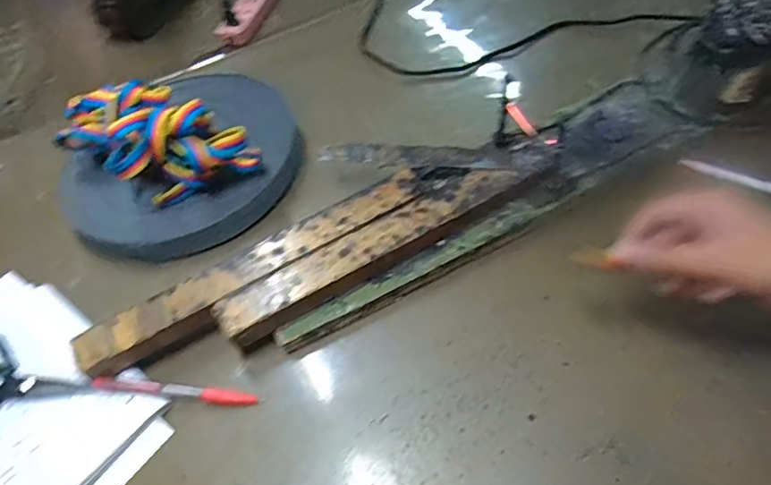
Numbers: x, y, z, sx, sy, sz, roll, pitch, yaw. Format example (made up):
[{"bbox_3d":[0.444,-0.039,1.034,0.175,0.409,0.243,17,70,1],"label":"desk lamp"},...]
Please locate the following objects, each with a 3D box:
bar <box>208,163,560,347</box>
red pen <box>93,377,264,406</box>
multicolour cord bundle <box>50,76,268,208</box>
[{"bbox_3d":[0.004,-0.002,0.467,0.315,0.034,0.052,-29,54,-13],"label":"bar"},{"bbox_3d":[-0.169,0.119,0.418,0.138,0.012,0.014,2,53,10],"label":"red pen"},{"bbox_3d":[-0.243,-0.100,0.527,0.216,0.081,0.096,23,59,20],"label":"multicolour cord bundle"}]

